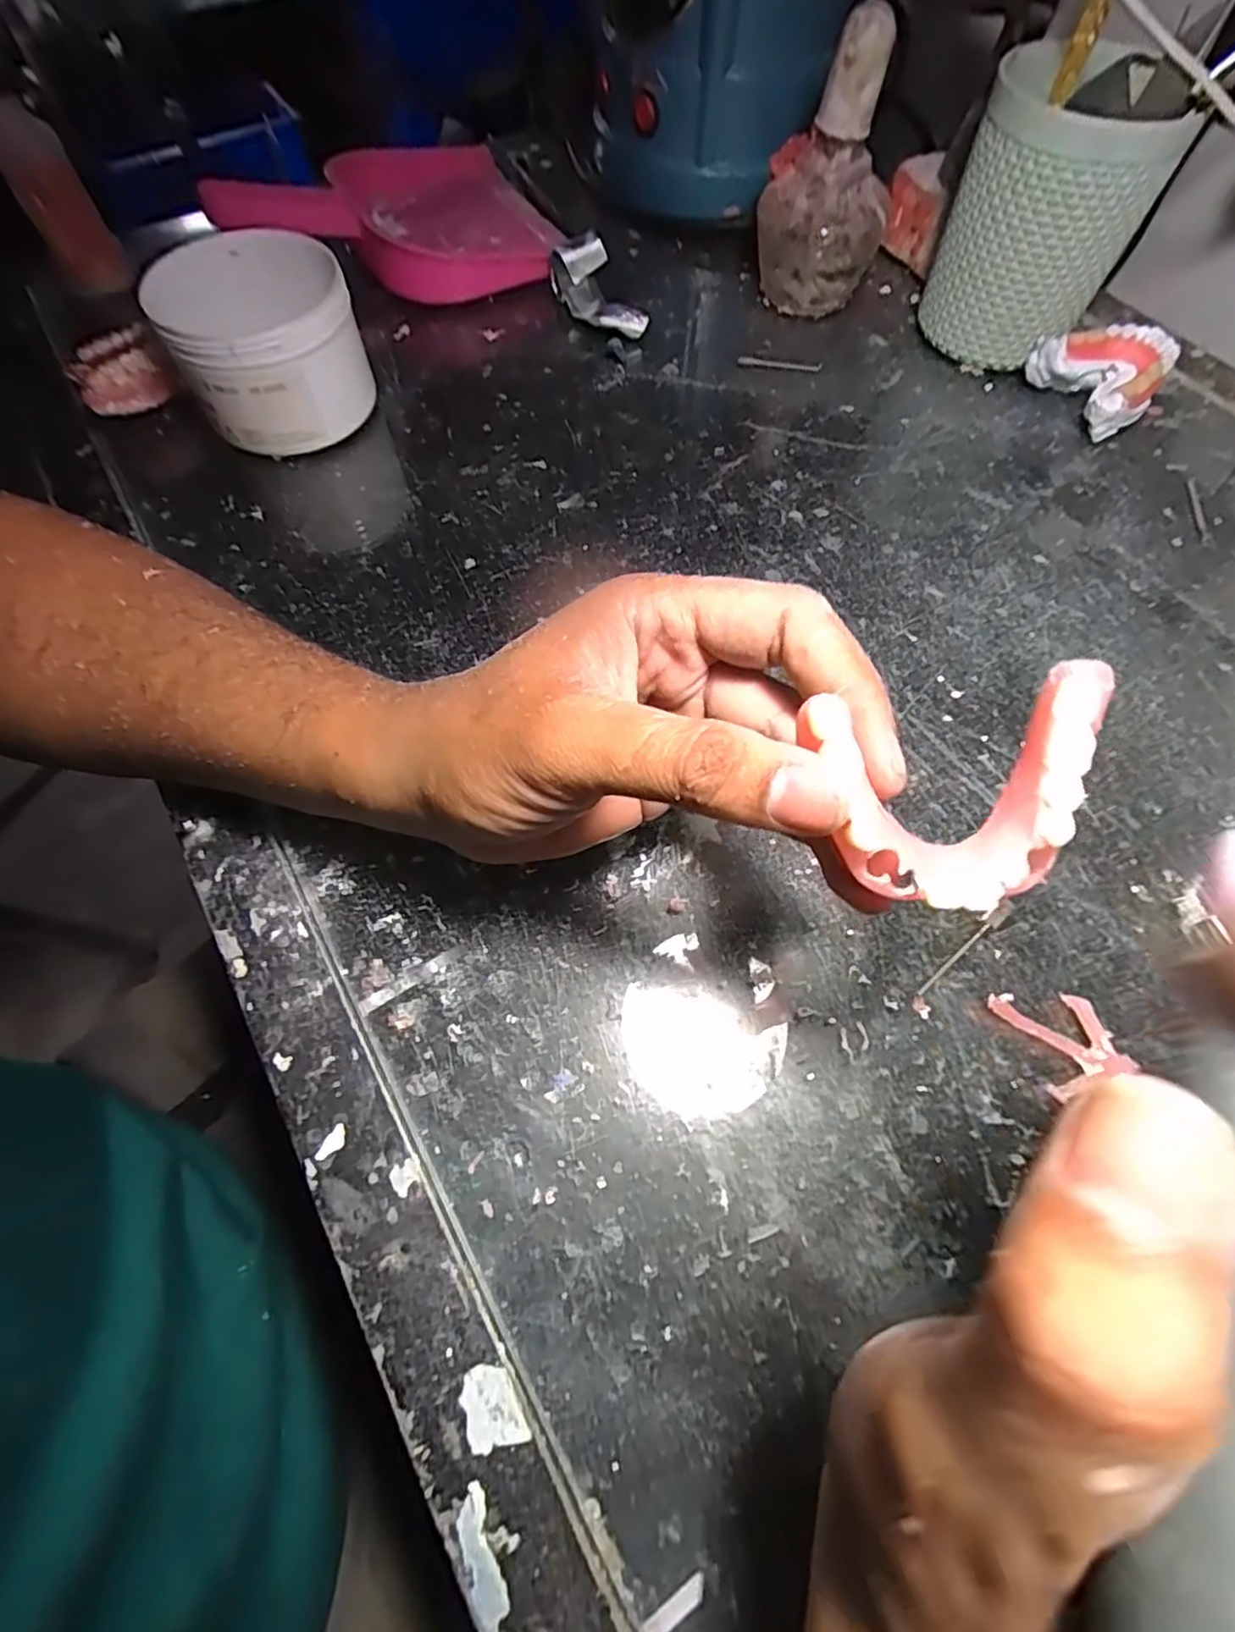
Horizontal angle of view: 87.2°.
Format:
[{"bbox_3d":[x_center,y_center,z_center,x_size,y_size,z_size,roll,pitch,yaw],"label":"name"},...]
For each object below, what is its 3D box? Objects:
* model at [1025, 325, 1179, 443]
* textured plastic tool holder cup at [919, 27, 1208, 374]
[{"bbox_3d":[0.267,-0.240,0.357,0.050,0.035,0.061,-19,66,-9],"label":"model"},{"bbox_3d":[0.226,-0.320,0.349,0.091,0.113,0.094,26,67,11],"label":"textured plastic tool holder cup"}]

